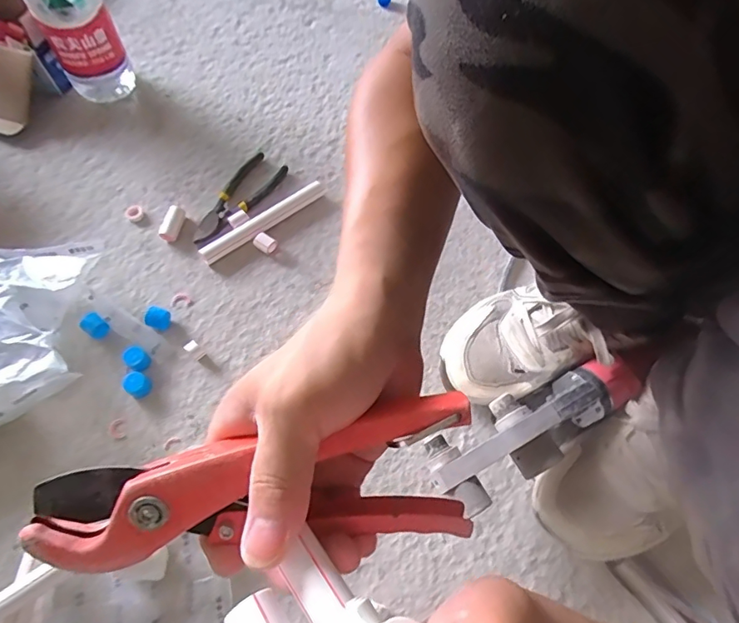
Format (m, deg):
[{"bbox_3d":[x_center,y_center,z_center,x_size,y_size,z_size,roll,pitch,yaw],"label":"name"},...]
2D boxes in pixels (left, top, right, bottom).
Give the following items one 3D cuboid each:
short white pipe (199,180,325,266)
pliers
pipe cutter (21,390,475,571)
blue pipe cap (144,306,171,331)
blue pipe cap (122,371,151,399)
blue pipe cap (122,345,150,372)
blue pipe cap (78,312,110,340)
[{"bbox_3d":[-0.133,-0.115,0.621,0.177,0.024,0.020,-36,70,-17],"label":"short white pipe"},{"bbox_3d":[-0.169,-0.147,0.632,0.057,0.013,0.160,27,66,11],"label":"pliers"},{"bbox_3d":[-0.055,0.084,0.235,0.202,0.022,0.073,-8,106,-4],"label":"pipe cutter"},{"bbox_3d":[-0.241,0.008,0.556,0.025,0.020,0.022,22,65,8],"label":"blue pipe cap"},{"bbox_3d":[-0.248,0.077,0.522,0.025,0.022,0.023,1,64,-2],"label":"blue pipe cap"},{"bbox_3d":[-0.255,0.052,0.537,0.021,0.024,0.023,1,64,-2],"label":"blue pipe cap"},{"bbox_3d":[-0.310,0.016,0.553,0.028,0.020,0.022,37,69,15],"label":"blue pipe cap"}]

